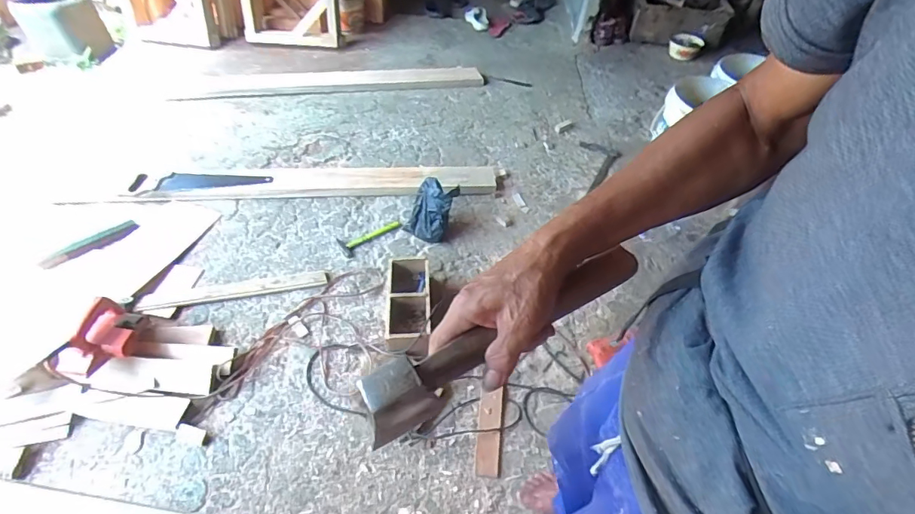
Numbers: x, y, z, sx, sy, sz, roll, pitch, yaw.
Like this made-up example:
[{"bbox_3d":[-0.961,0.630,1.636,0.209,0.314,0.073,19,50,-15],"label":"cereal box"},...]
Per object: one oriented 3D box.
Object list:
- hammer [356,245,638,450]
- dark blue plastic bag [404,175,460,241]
[{"bbox_3d":[0.041,0.067,0.407,0.271,0.069,0.034,-29,59,-12],"label":"hammer"},{"bbox_3d":[-0.096,-0.169,1.647,0.150,0.180,0.154,25,54,14],"label":"dark blue plastic bag"}]

